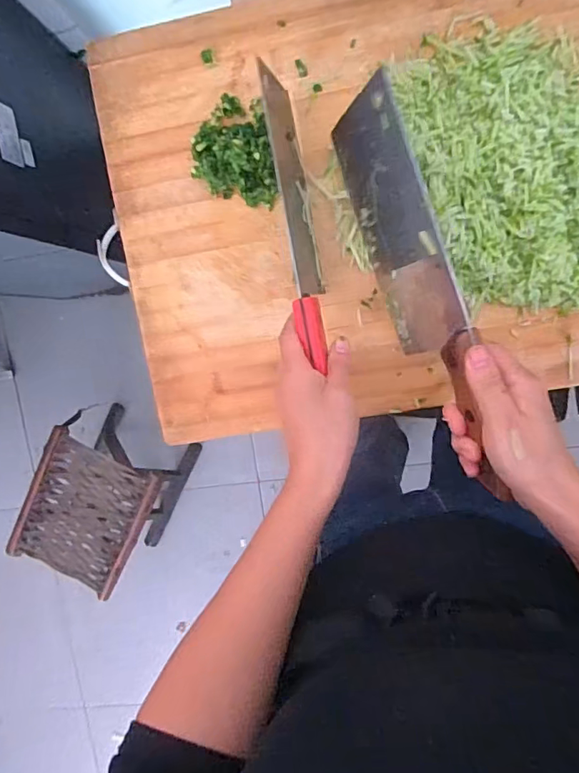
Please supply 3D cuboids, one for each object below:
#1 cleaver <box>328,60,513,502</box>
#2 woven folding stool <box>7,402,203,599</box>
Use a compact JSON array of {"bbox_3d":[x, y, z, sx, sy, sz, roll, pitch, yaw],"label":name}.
[{"bbox_3d":[0.095,-0.090,0.379,0.026,0.093,0.244,-21,90,-17],"label":"cleaver"},{"bbox_3d":[-0.412,0.246,1.190,0.243,0.307,0.284,26,100,2],"label":"woven folding stool"}]

